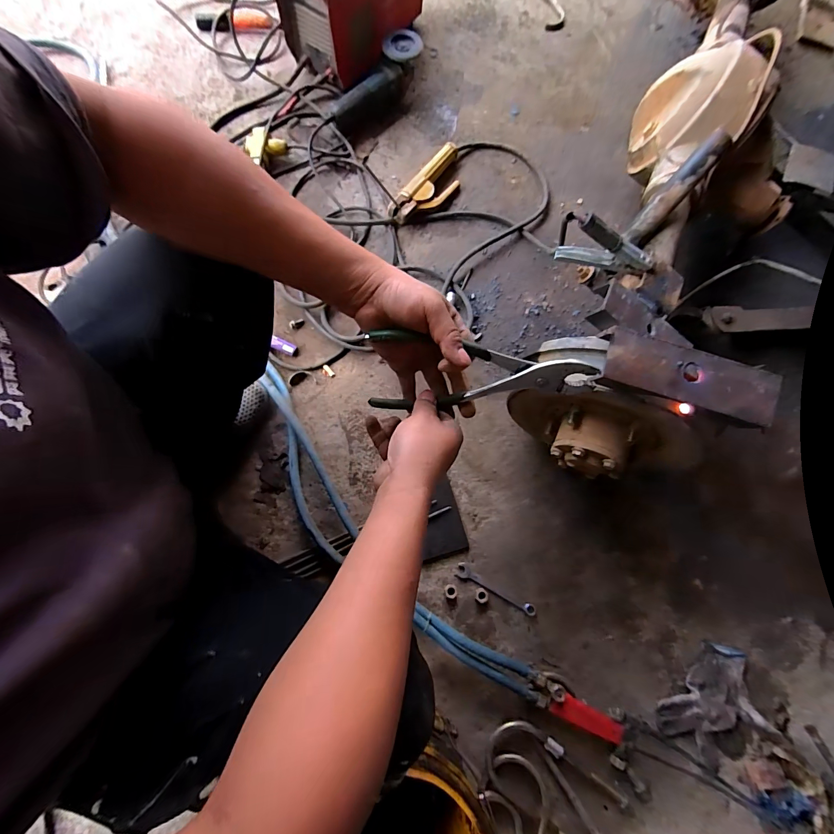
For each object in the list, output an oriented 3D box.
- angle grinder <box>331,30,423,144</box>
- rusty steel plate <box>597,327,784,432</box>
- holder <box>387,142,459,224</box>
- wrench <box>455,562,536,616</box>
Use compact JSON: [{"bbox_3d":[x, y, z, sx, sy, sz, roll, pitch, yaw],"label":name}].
[{"bbox_3d":[-0.092,-0.794,0.916,0.078,0.108,0.267,40,78,7],"label":"angle grinder"},{"bbox_3d":[0.310,-0.045,0.440,0.195,0.031,0.060,17,89,2],"label":"rusty steel plate"},{"bbox_3d":[0.034,-0.538,0.883,0.086,0.043,0.246,37,78,7],"label":"holder"},{"bbox_3d":[0.144,0.314,0.690,0.153,0.011,0.026,27,78,5],"label":"wrench"}]

